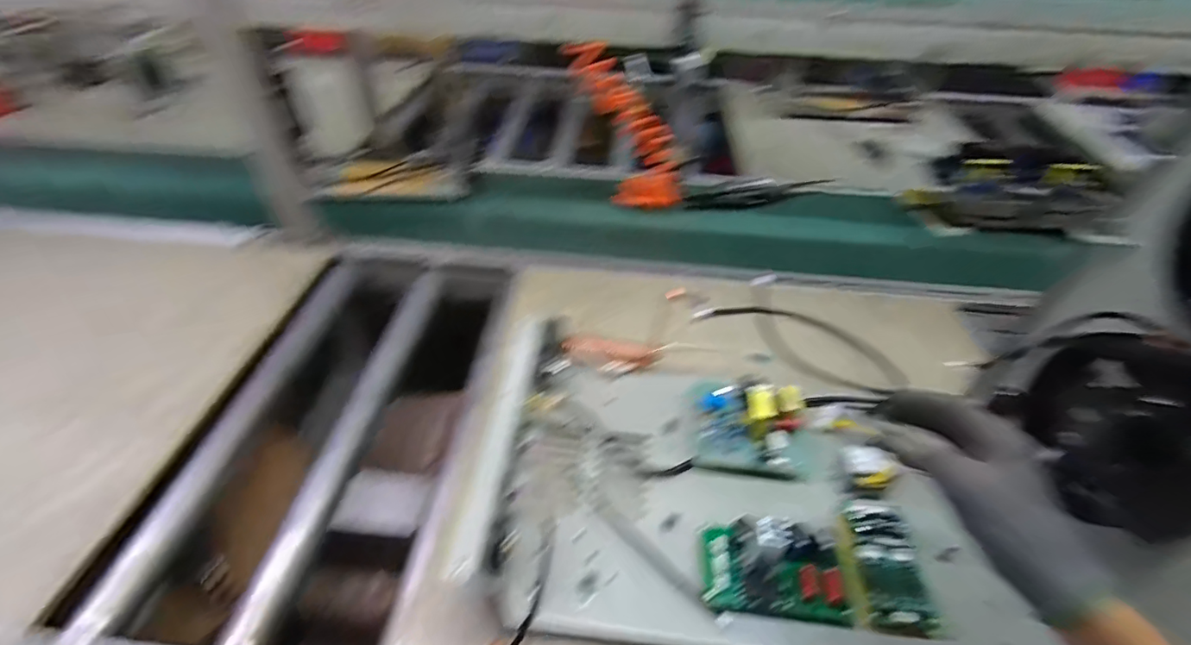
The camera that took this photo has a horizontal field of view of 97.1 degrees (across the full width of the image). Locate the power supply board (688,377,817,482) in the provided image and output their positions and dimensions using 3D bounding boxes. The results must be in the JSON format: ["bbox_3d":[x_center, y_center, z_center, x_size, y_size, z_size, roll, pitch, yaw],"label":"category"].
[{"bbox_3d":[0.179,0.106,0.598,0.129,0.060,0.109,5,43,3],"label":"power supply board"}]

